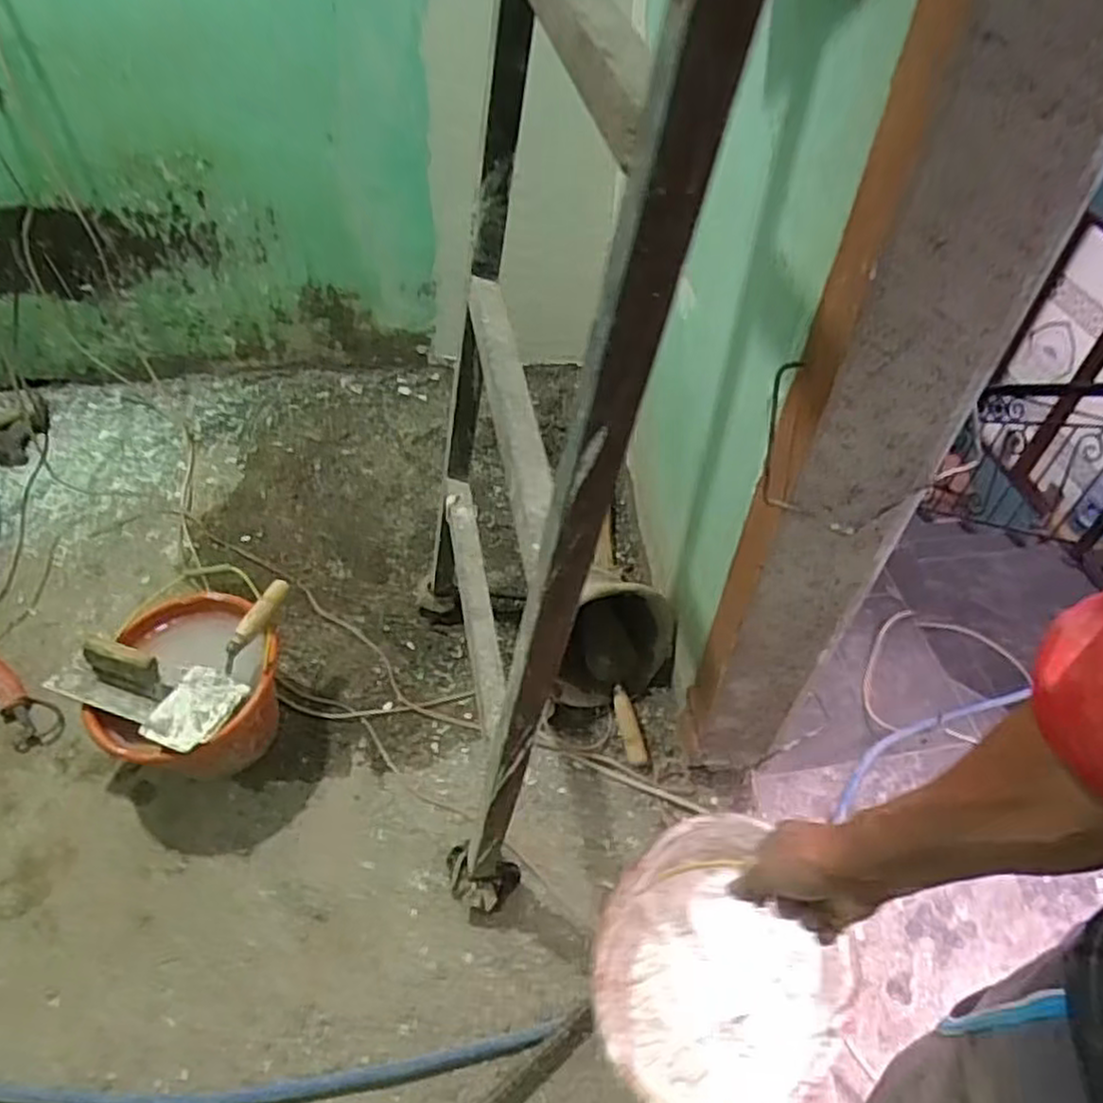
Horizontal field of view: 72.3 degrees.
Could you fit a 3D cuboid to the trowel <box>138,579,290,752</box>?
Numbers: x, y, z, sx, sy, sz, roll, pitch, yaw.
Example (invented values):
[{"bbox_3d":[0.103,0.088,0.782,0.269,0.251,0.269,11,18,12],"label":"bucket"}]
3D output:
[{"bbox_3d":[-0.494,0.163,1.127,0.104,0.060,0.282,10,49,7],"label":"trowel"}]

